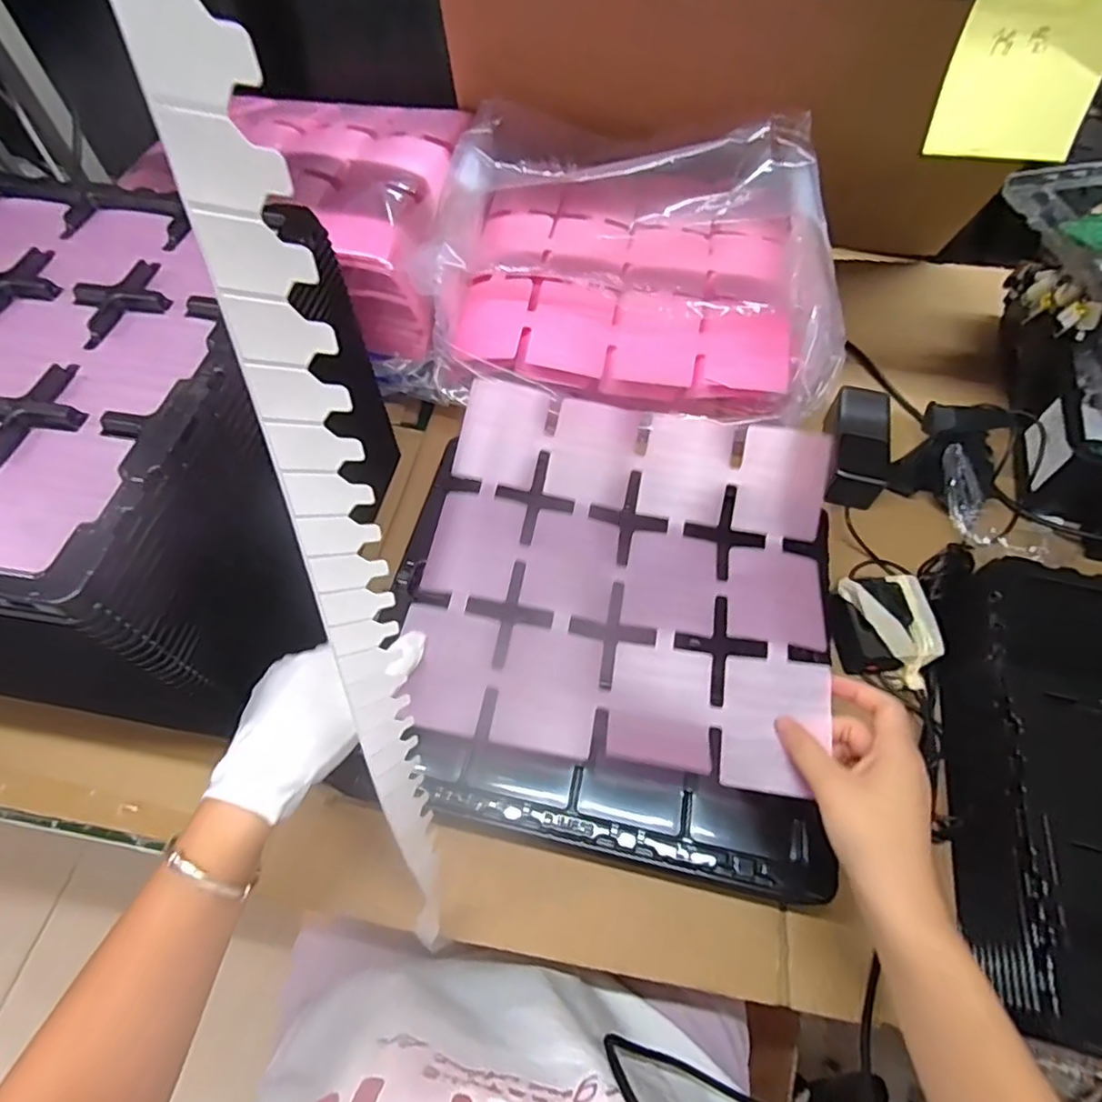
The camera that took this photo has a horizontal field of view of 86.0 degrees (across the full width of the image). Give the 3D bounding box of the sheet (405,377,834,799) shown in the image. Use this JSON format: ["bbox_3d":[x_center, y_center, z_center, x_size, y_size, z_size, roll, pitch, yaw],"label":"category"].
[{"bbox_3d":[0.059,0.013,0.469,0.313,0.047,0.291,10,61,5],"label":"sheet"}]

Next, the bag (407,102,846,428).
[{"bbox_3d":[0.069,-0.289,0.574,0.373,0.094,0.359,-2,60,-2],"label":"bag"}]

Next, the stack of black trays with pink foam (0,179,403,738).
[{"bbox_3d":[-0.366,-0.075,0.480,0.373,0.241,0.331,10,61,5],"label":"stack of black trays with pink foam"}]

